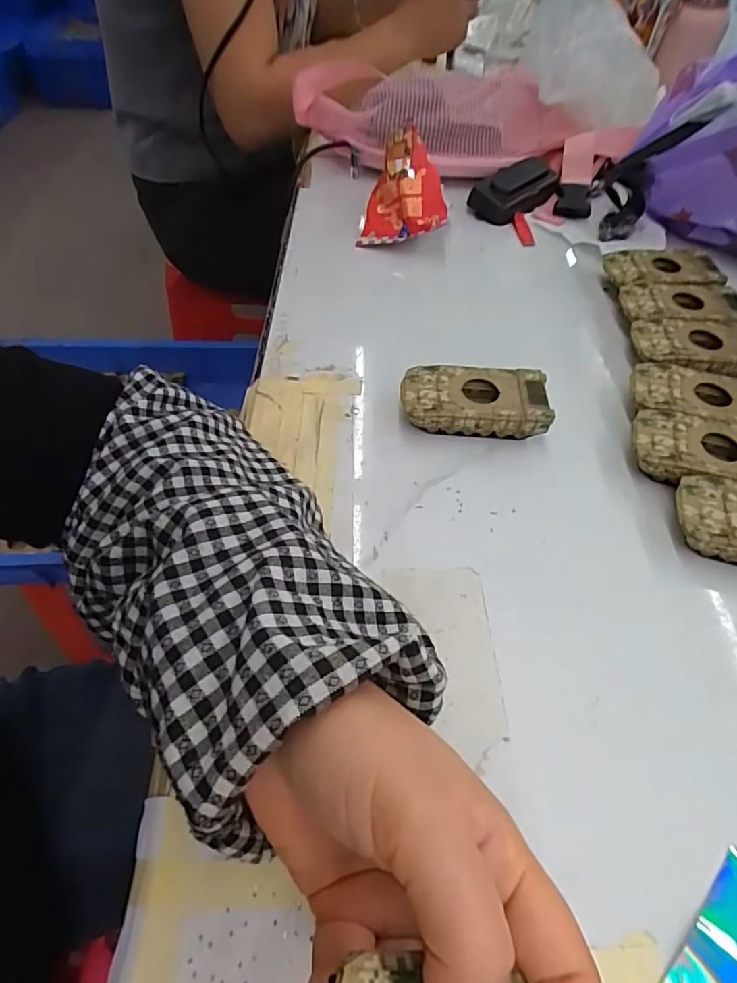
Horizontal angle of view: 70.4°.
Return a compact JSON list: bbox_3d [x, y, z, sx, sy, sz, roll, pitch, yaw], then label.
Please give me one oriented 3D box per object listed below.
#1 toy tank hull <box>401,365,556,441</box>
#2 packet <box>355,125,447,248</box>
[{"bbox_3d":[0.072,-0.060,0.358,0.096,0.027,0.049,1,53,-2],"label":"toy tank hull"},{"bbox_3d":[0.035,-0.283,0.493,0.079,0.031,0.104,7,96,6],"label":"packet"}]

